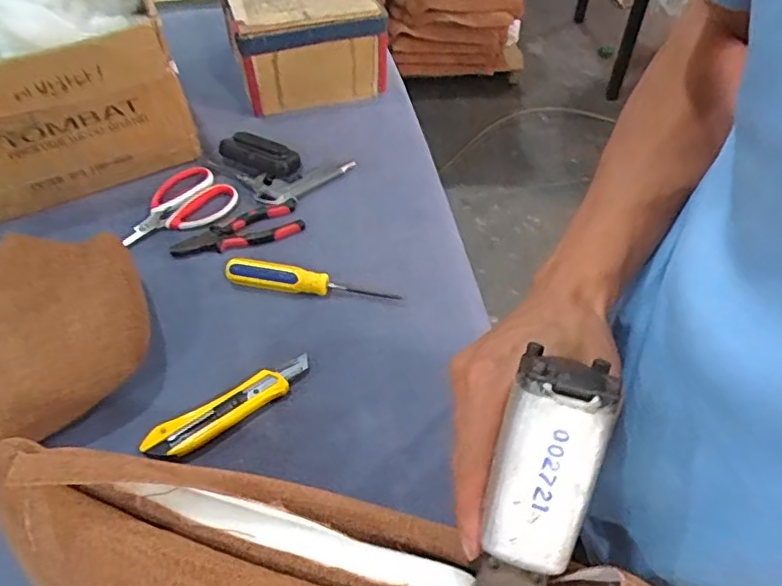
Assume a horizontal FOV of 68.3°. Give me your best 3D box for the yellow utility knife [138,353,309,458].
[{"bbox_3d":[-0.153,0.107,0.553,0.166,0.011,0.037,-30,57,-22],"label":"yellow utility knife"}]

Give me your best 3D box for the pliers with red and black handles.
[{"bbox_3d":[-0.186,-0.075,0.699,0.154,0.009,0.058,-18,53,-14],"label":"pliers with red and black handles"}]

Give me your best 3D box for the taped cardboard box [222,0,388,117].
[{"bbox_3d":[-0.136,-0.398,0.886,0.210,0.138,0.200,-16,52,-12],"label":"taped cardboard box"}]

